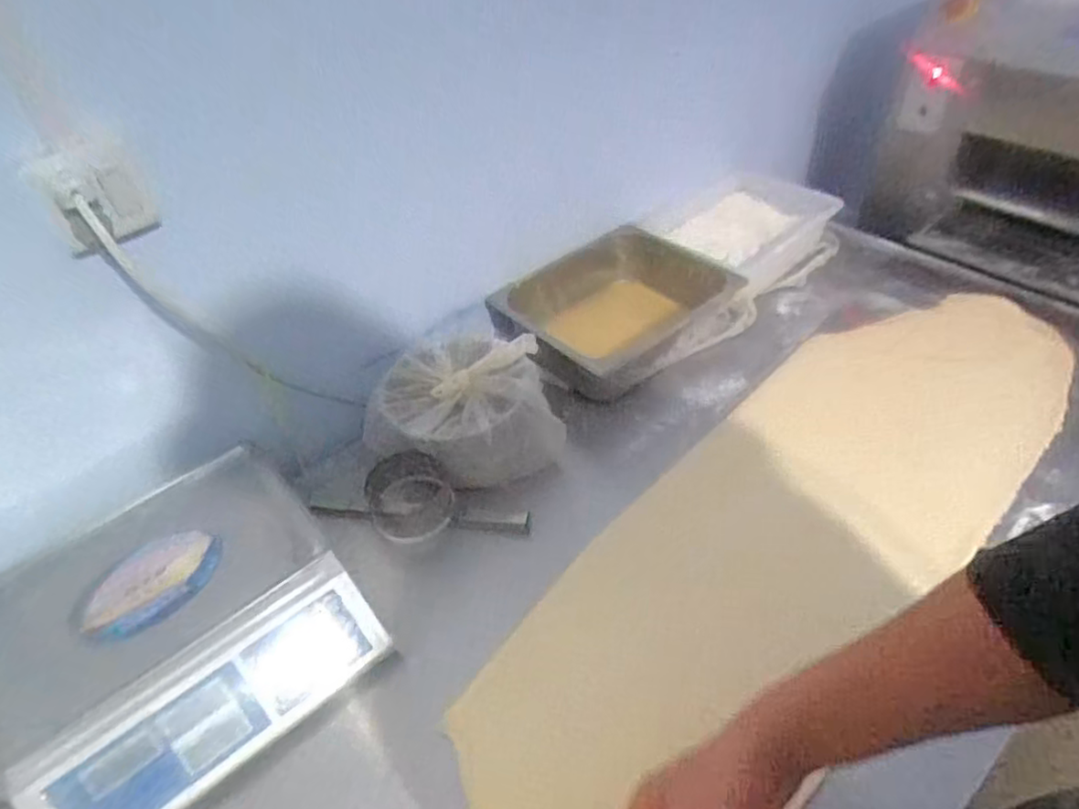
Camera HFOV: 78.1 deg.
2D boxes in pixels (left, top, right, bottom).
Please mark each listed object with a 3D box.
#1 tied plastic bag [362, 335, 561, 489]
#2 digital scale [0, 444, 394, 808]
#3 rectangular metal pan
[{"bbox_3d":[-0.107,0.012,0.927,0.258,0.122,0.224,-14,44,-7],"label":"tied plastic bag"},{"bbox_3d":[-0.383,0.230,0.708,0.352,0.094,0.320,-33,49,-24],"label":"digital scale"},{"bbox_3d":[0.124,-0.159,1.102,0.380,0.100,0.289,-37,51,-28],"label":"rectangular metal pan"}]

